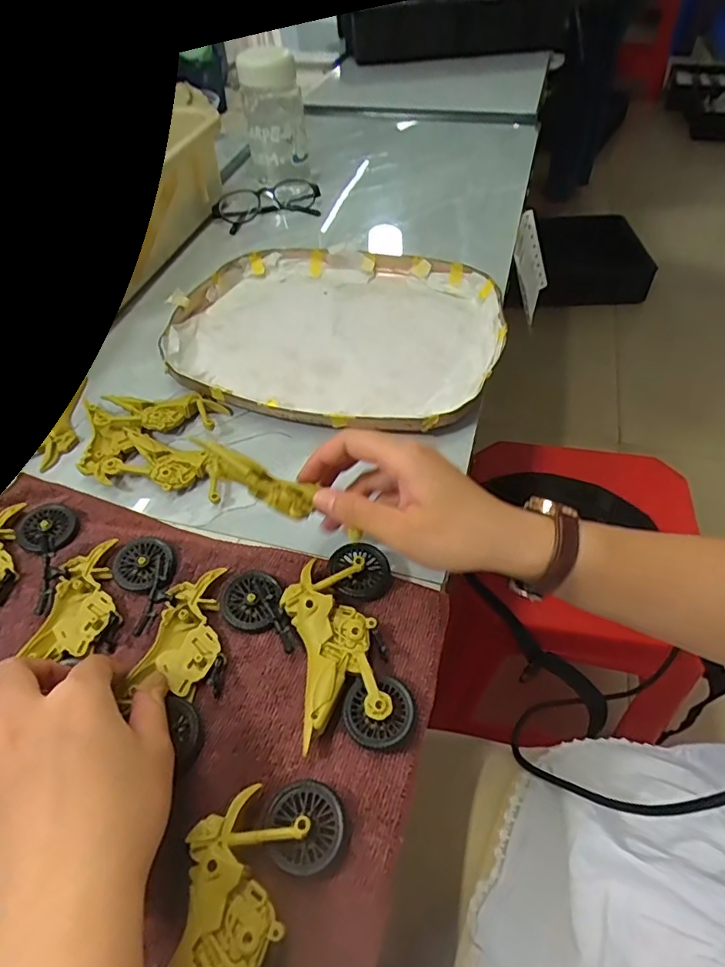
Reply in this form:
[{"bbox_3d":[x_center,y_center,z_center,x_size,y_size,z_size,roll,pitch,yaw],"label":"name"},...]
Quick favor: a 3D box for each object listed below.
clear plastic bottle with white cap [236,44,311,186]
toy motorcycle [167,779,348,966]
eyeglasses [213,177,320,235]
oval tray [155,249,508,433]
[{"bbox_3d":[-0.104,-0.427,0.646,0.070,0.139,0.068,-15,53,-10],"label":"clear plastic bottle with white cap"},{"bbox_3d":[-0.050,0.185,0.226,0.060,0.021,0.112,12,53,11],"label":"toy motorcycle"},{"bbox_3d":[-0.115,-0.340,0.651,0.129,0.032,0.058,-13,52,-8],"label":"eyeglasses"},{"bbox_3d":[-0.026,-0.142,0.492,0.291,0.021,0.235,7,52,7],"label":"oval tray"}]

